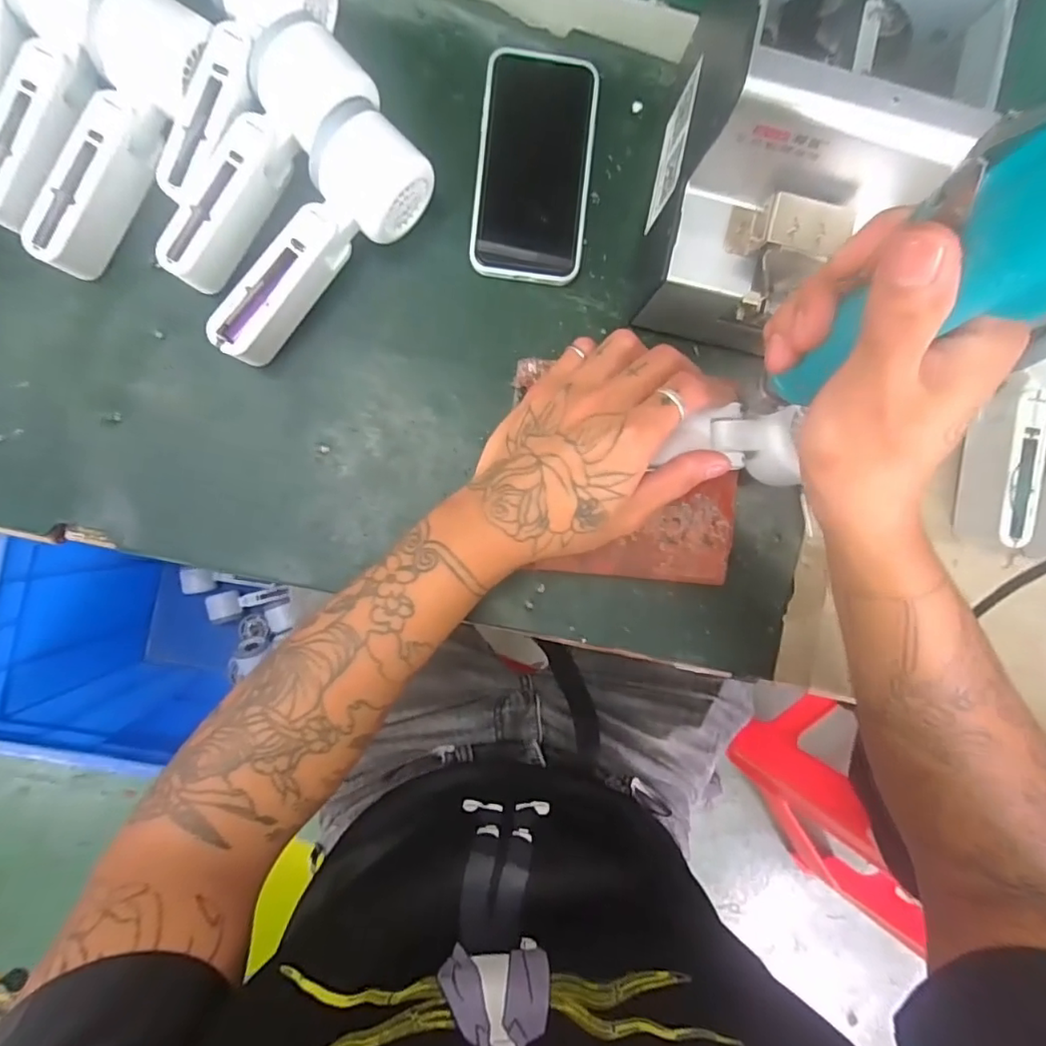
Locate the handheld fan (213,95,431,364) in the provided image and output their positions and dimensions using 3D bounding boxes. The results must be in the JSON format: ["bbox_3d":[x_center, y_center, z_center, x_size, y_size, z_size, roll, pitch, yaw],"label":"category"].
[{"bbox_3d":[-0.128,-0.170,0.348,0.061,0.049,0.168,38,88,-4],"label":"handheld fan"}]

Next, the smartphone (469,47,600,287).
[{"bbox_3d":[0.008,-0.236,0.376,0.074,0.008,0.145,6,91,-5],"label":"smartphone"}]

